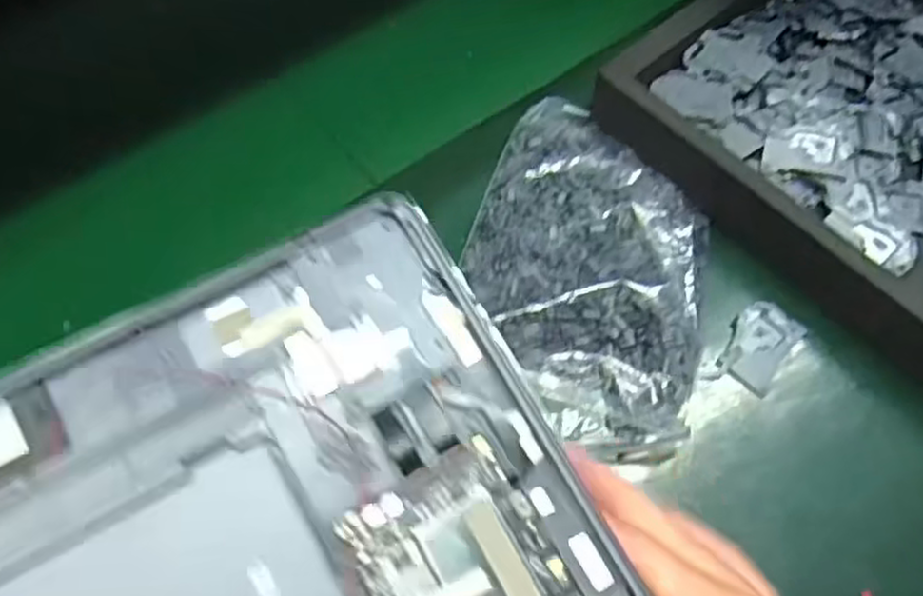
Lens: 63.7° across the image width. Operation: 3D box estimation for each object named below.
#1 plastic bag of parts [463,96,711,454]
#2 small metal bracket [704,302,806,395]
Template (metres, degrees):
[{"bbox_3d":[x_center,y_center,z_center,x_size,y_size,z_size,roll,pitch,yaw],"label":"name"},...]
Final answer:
[{"bbox_3d":[0.072,-0.022,0.431,0.131,0.034,0.209,11,59,8],"label":"plastic bag of parts"},{"bbox_3d":[0.162,0.028,0.411,0.033,0.004,0.060,35,64,21],"label":"small metal bracket"}]

